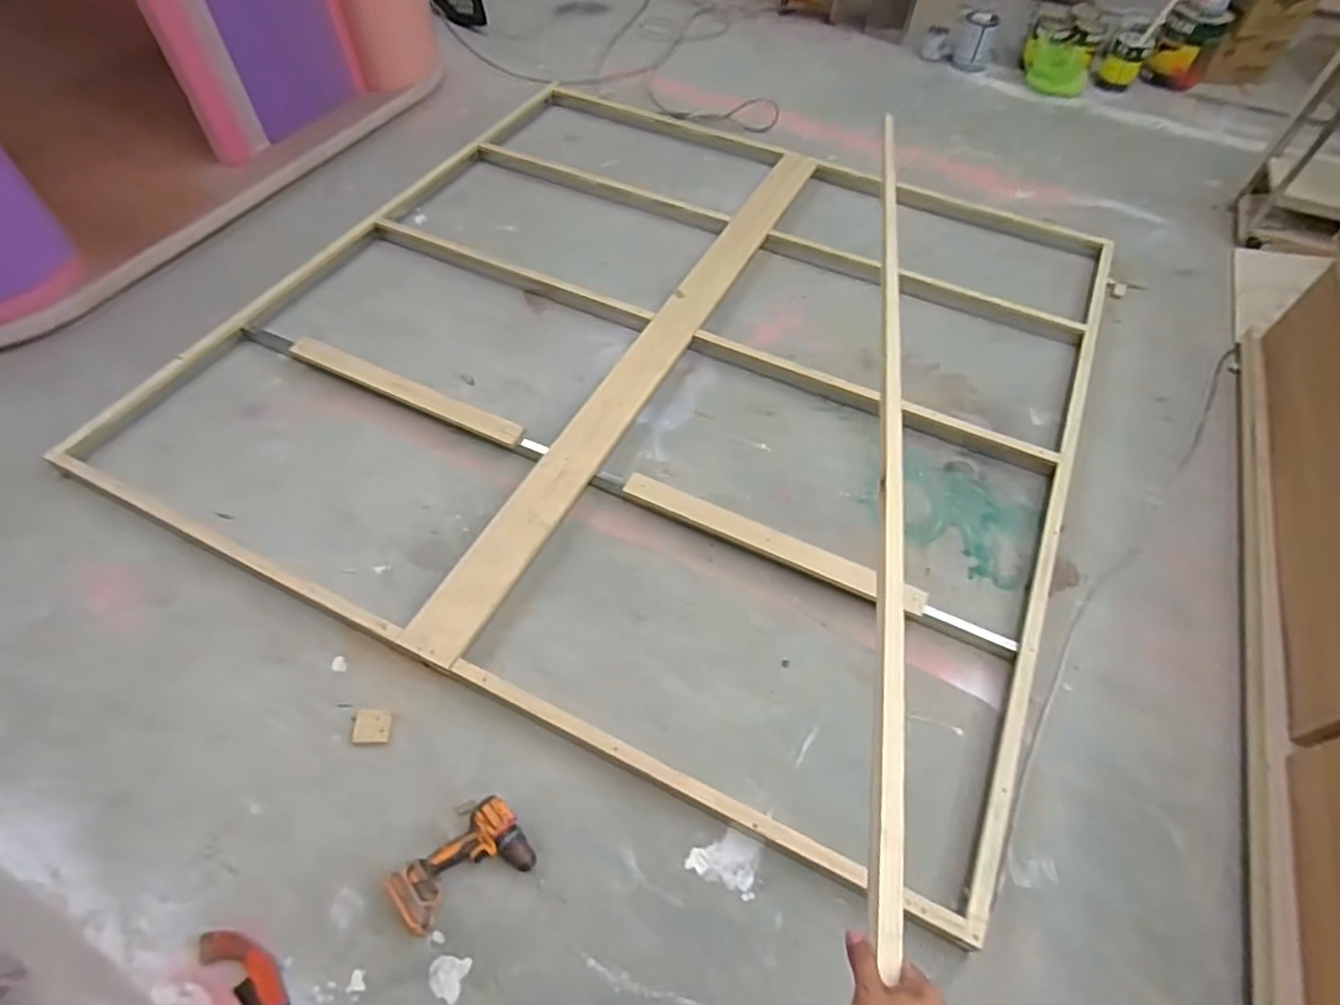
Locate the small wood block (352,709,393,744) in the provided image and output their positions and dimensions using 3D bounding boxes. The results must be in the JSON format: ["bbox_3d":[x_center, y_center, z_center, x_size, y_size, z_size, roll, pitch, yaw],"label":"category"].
[{"bbox_3d":[-0.626,0.471,1.419,0.076,0.007,0.069,-2,54,-3],"label":"small wood block"}]

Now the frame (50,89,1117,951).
[{"bbox_3d":[0.003,-0.454,1.939,2.336,0.087,2.168,23,56,14],"label":"frame"}]

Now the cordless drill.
[{"bbox_3d":[-0.389,0.654,1.241,0.232,0.087,0.161,-28,60,-21],"label":"cordless drill"}]

